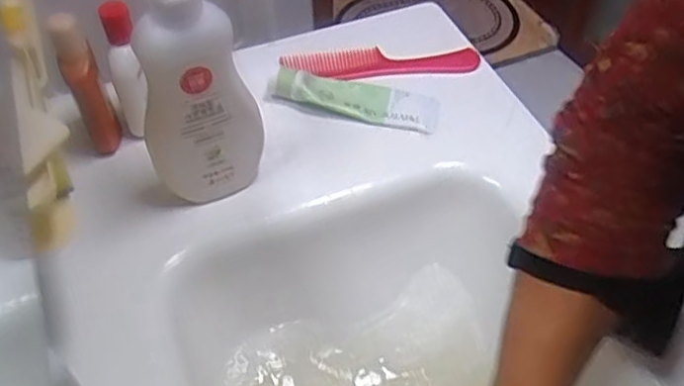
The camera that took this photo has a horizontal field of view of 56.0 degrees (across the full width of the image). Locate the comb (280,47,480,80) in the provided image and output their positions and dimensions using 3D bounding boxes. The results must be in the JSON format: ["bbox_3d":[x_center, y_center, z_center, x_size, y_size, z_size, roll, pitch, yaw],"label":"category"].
[{"bbox_3d":[0.042,-0.141,0.683,0.204,0.013,0.059,-6,51,-4],"label":"comb"}]

